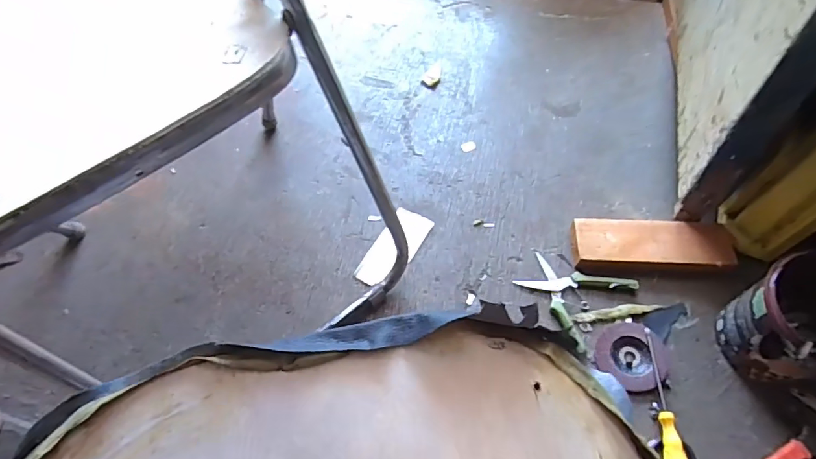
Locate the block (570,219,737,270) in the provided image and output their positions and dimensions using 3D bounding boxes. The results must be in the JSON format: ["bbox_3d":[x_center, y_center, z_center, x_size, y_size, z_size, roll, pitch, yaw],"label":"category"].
[{"bbox_3d":[0.394,0.027,0.759,0.245,0.039,0.090,1,59,5],"label":"block"}]

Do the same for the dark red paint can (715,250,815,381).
[{"bbox_3d":[0.524,0.121,0.620,0.156,0.174,0.137,-22,60,-9],"label":"dark red paint can"}]

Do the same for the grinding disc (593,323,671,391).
[{"bbox_3d":[0.330,0.185,0.686,0.098,0.015,0.087,33,67,21],"label":"grinding disc"}]

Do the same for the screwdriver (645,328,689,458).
[{"bbox_3d":[0.349,0.248,0.638,0.031,0.022,0.221,0,59,4],"label":"screwdriver"}]

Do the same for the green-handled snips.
[{"bbox_3d":[0.258,0.094,0.741,0.146,0.016,0.142,39,69,24],"label":"green-handled snips"}]

